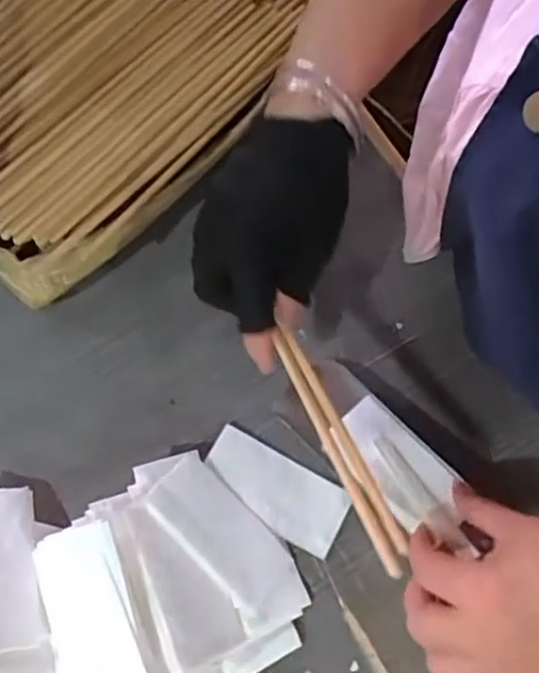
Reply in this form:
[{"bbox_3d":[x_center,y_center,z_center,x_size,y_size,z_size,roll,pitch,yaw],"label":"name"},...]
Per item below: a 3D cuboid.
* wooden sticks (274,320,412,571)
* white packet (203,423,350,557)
[{"bbox_3d":[0.036,0.055,0.353,0.015,0.010,0.139,-22,62,-8],"label":"wooden sticks"},{"bbox_3d":[0.003,0.099,0.437,0.094,0.009,0.046,27,77,7],"label":"white packet"}]

